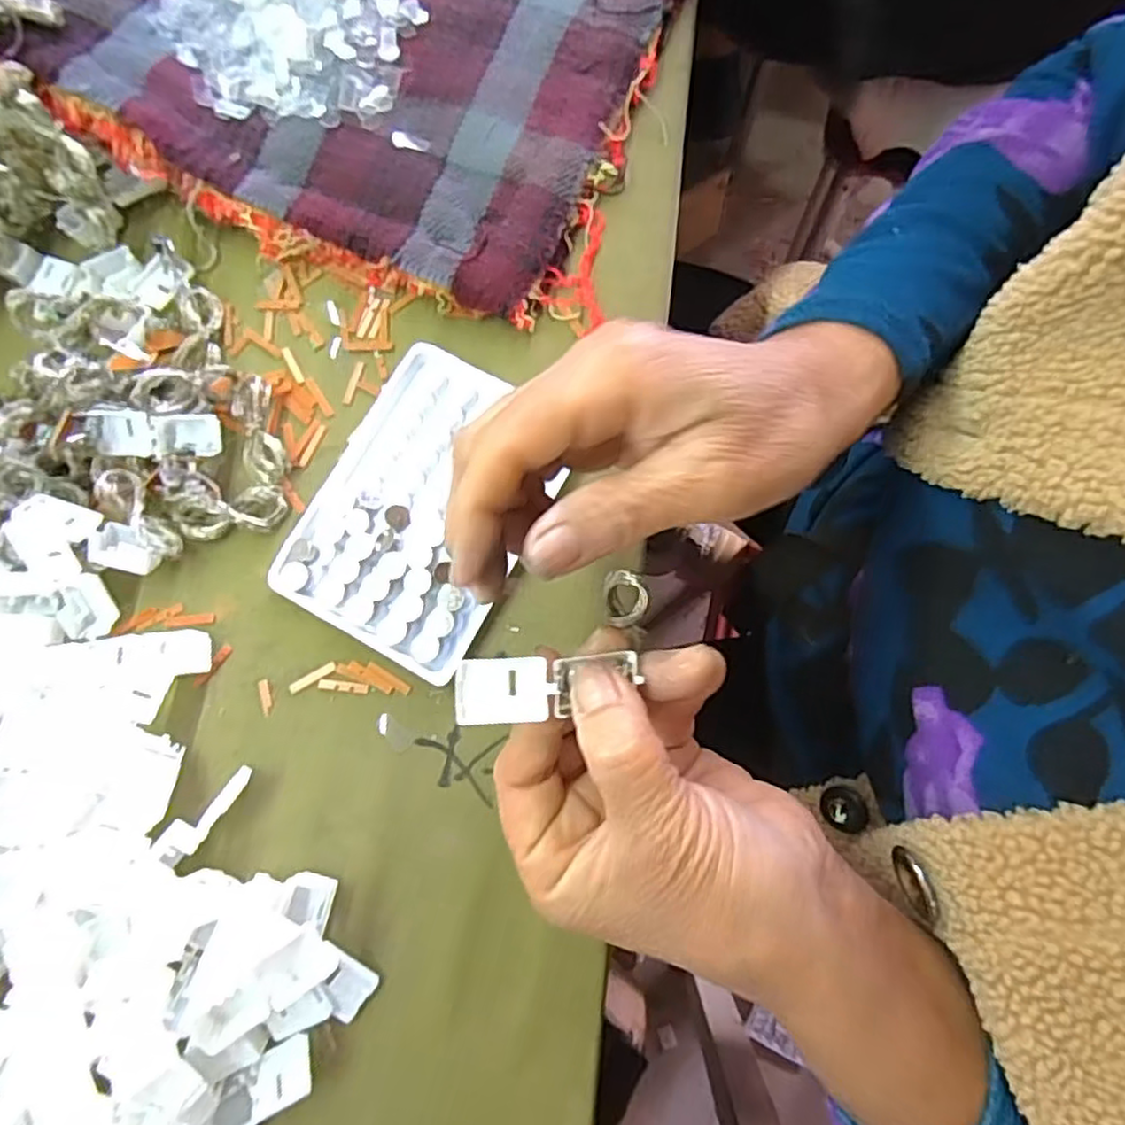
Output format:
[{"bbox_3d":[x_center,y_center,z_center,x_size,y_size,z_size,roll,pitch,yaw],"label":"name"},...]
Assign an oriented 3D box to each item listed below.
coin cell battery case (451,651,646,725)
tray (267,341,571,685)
[{"bbox_3d":[-0.005,0.036,0.213,0.055,0.004,0.020,-10,78,-5],"label":"coin cell battery case"},{"bbox_3d":[-0.061,-0.026,0.312,0.095,0.013,0.130,27,80,9],"label":"tray"}]

